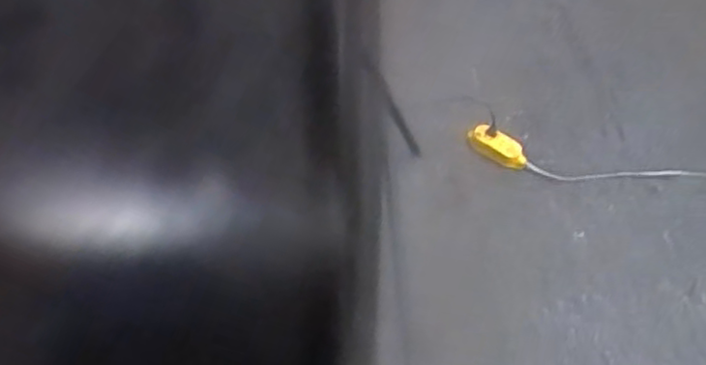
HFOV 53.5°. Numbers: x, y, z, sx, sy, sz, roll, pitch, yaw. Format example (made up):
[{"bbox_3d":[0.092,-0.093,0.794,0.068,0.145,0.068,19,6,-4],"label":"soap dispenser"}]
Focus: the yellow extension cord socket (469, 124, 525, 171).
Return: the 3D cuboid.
[{"bbox_3d":[0.303,-0.071,1.465,0.137,0.036,0.048,31,51,-3],"label":"yellow extension cord socket"}]

